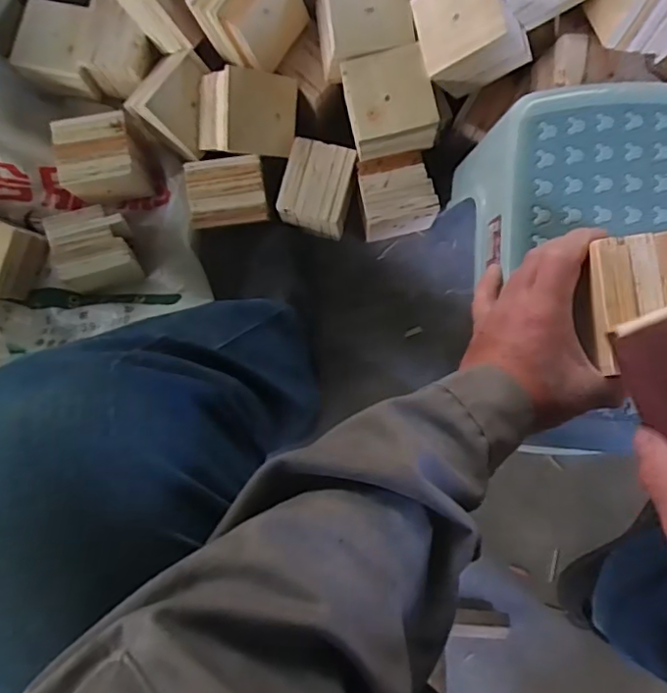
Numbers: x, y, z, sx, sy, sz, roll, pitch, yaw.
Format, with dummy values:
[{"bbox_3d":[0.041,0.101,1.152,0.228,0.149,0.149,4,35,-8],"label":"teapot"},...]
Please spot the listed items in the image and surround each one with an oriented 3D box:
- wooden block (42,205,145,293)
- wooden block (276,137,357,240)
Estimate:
[{"bbox_3d":[-0.308,-0.127,0.736,0.099,0.084,0.099,-16,87,2],"label":"wooden block"},{"bbox_3d":[-0.015,-0.196,0.734,0.095,0.072,0.103,17,88,3],"label":"wooden block"}]

